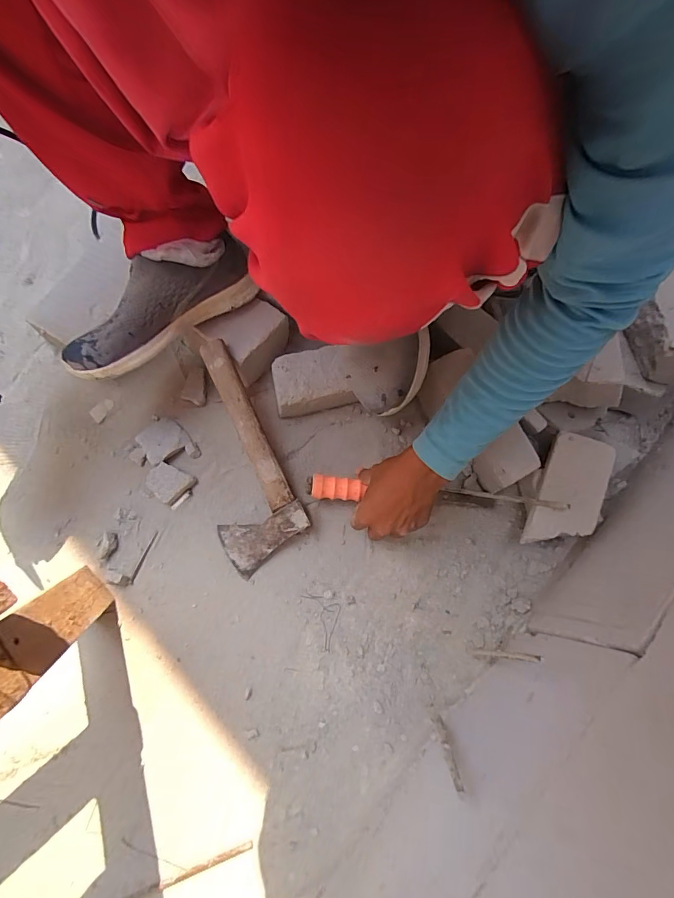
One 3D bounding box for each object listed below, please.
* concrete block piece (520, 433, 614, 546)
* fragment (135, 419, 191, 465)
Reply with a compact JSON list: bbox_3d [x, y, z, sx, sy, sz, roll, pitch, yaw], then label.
[{"bbox_3d":[0.302,0.056,0.544,0.072,0.027,0.153,25,73,7],"label":"concrete block piece"},{"bbox_3d":[-0.265,-0.016,0.634,0.064,0.008,0.064,-39,77,-12],"label":"fragment"}]

